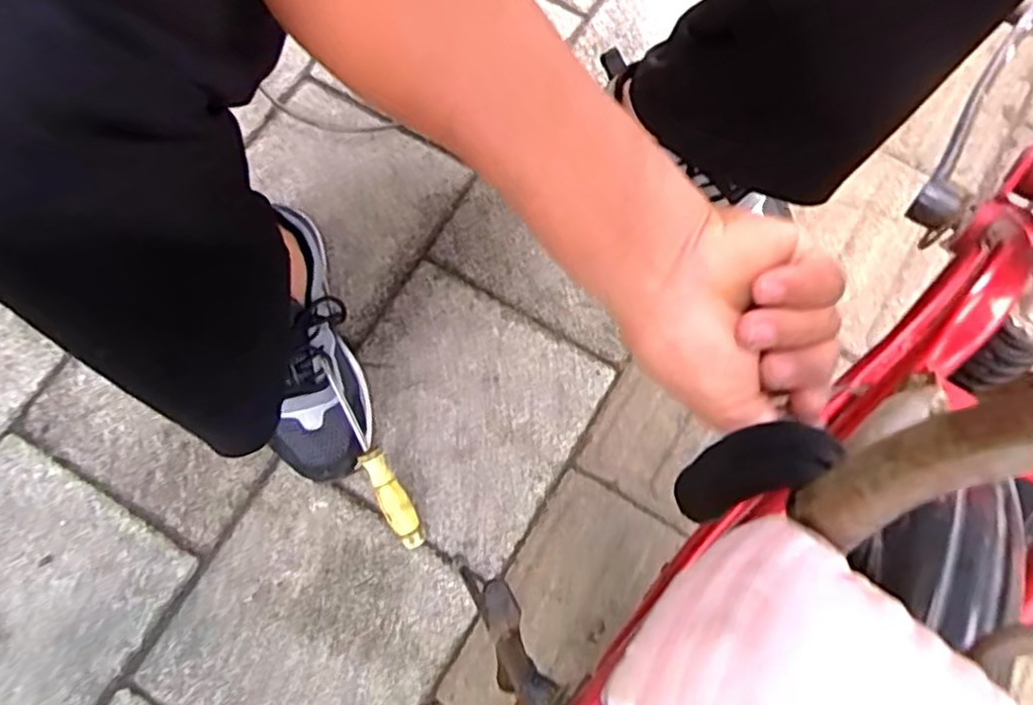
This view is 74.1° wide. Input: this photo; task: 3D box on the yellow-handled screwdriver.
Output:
[{"bbox_3d":[-0.142,0.099,0.655,0.028,0.025,0.197,-27,95,-7],"label":"yellow-handled screwdriver"}]

